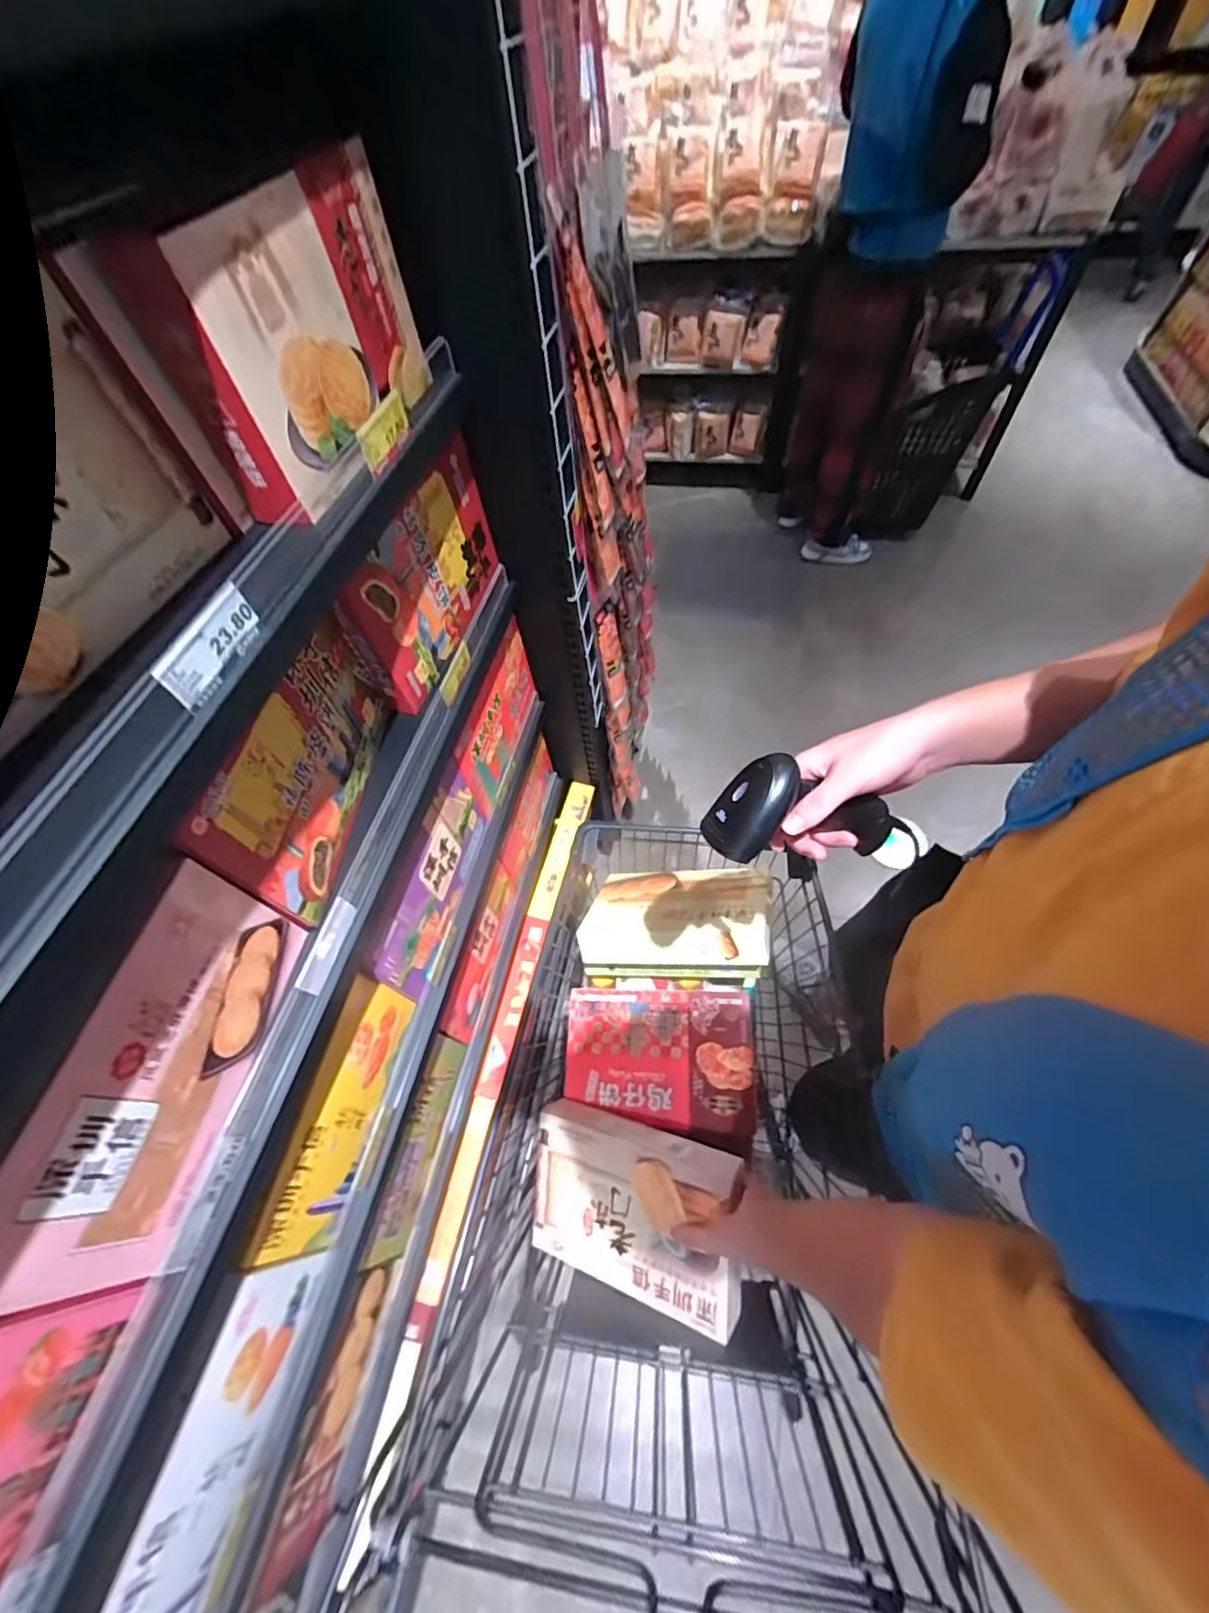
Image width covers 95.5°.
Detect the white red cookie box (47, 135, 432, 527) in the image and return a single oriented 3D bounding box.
[{"bbox_3d":[-0.265,-0.414,0.477,0.094,0.168,0.285,4,60,7],"label":"white red cookie box"}]

